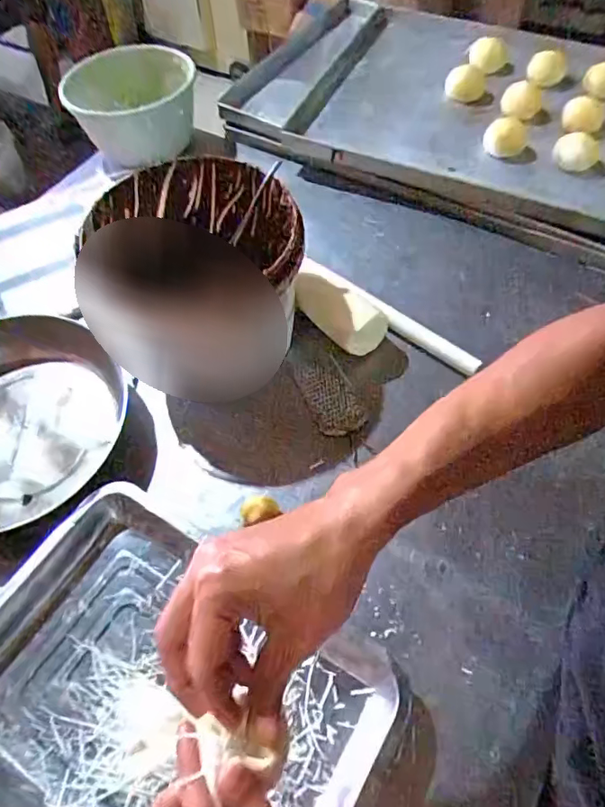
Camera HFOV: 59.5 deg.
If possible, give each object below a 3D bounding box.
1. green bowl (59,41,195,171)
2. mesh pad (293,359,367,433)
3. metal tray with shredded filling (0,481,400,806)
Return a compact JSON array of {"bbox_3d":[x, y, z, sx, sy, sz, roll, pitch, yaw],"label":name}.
[{"bbox_3d":[-0.256,-0.448,0.806,0.188,0.108,0.179,-1,59,2],"label":"green bowl"},{"bbox_3d":[0.030,-0.011,0.602,0.058,0.013,0.093,-24,61,-12],"label":"mesh pad"},{"bbox_3d":[-0.115,0.248,0.439,0.345,0.044,0.259,27,64,17],"label":"metal tray with shredded filling"}]

